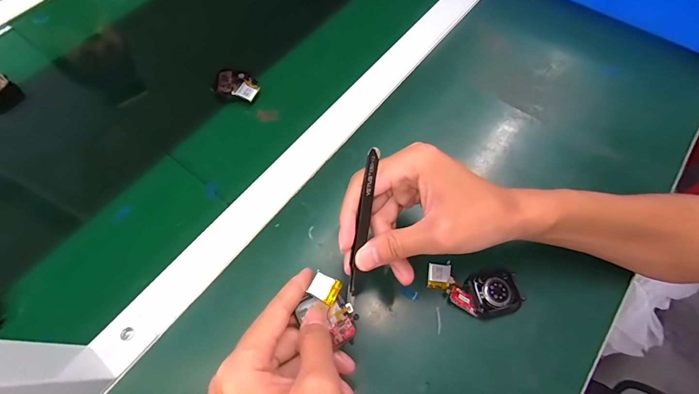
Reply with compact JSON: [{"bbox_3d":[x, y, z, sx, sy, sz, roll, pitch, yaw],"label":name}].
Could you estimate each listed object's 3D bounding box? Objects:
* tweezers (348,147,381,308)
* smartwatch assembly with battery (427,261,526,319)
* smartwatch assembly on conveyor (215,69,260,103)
[{"bbox_3d":[0.009,0.022,0.257,0.008,0.006,0.112,10,98,5],"label":"tweezers"},{"bbox_3d":[0.111,0.082,0.318,0.081,0.013,0.042,6,67,4],"label":"smartwatch assembly with battery"},{"bbox_3d":[-0.127,-0.126,0.412,0.052,0.016,0.036,14,68,7],"label":"smartwatch assembly on conveyor"}]

